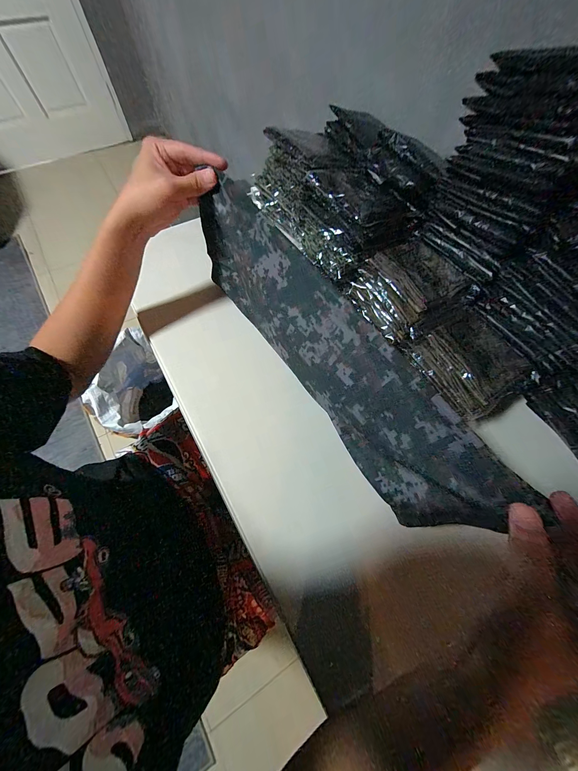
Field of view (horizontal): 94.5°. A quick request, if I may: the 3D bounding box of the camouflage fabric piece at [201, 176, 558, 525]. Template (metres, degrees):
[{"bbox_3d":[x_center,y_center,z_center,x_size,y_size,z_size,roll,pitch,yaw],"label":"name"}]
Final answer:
[{"bbox_3d":[0.028,-0.041,0.321,0.048,0.166,0.459,-34,73,-16],"label":"camouflage fabric piece"}]

